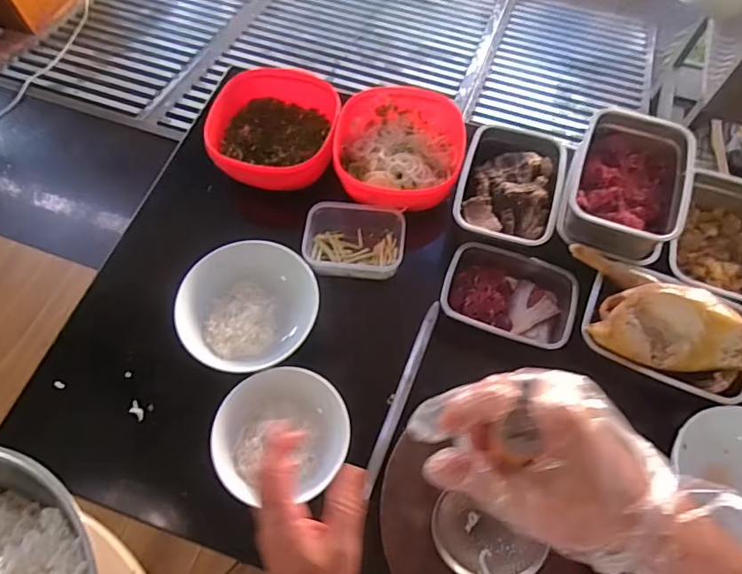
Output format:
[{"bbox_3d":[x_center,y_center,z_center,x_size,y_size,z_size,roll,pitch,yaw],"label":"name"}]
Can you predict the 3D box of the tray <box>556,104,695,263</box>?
[{"bbox_3d":[0.364,-0.153,0.717,0.149,0.070,0.227,17,66,8],"label":"tray"}]

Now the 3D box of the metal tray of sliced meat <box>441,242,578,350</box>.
[{"bbox_3d":[0.200,0.012,0.736,0.184,0.045,0.136,15,66,7],"label":"metal tray of sliced meat"}]

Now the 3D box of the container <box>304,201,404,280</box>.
[{"bbox_3d":[-0.025,-0.073,0.785,0.154,0.052,0.116,2,65,1],"label":"container"}]

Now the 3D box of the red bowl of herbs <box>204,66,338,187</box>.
[{"bbox_3d":[-0.164,-0.278,0.871,0.205,0.081,0.251,-1,65,0],"label":"red bowl of herbs"}]

